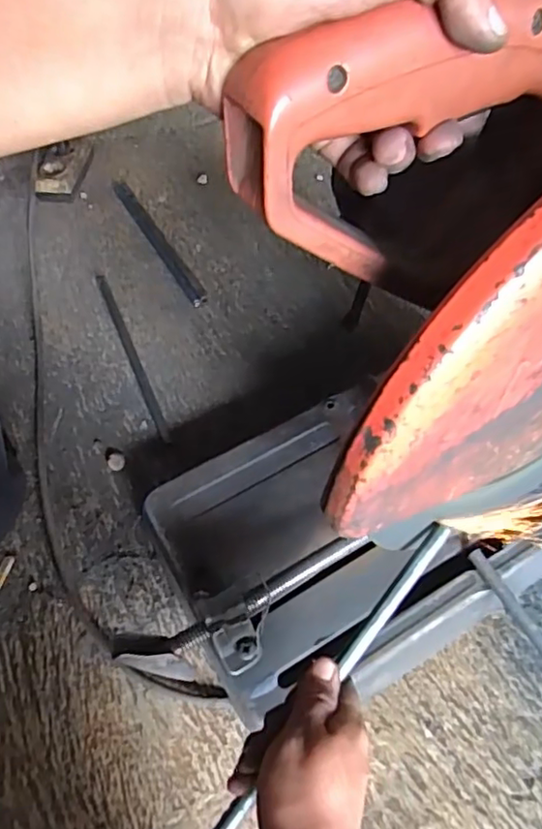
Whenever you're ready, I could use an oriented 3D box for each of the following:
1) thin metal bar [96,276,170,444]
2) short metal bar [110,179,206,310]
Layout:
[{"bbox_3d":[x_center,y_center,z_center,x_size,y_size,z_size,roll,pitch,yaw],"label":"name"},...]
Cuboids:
[{"bbox_3d":[-0.181,-0.083,0.789,0.017,0.009,0.302,-22,57,-11],"label":"thin metal bar"},{"bbox_3d":[-0.169,-0.261,0.900,0.026,0.008,0.303,-27,58,-14],"label":"short metal bar"}]

